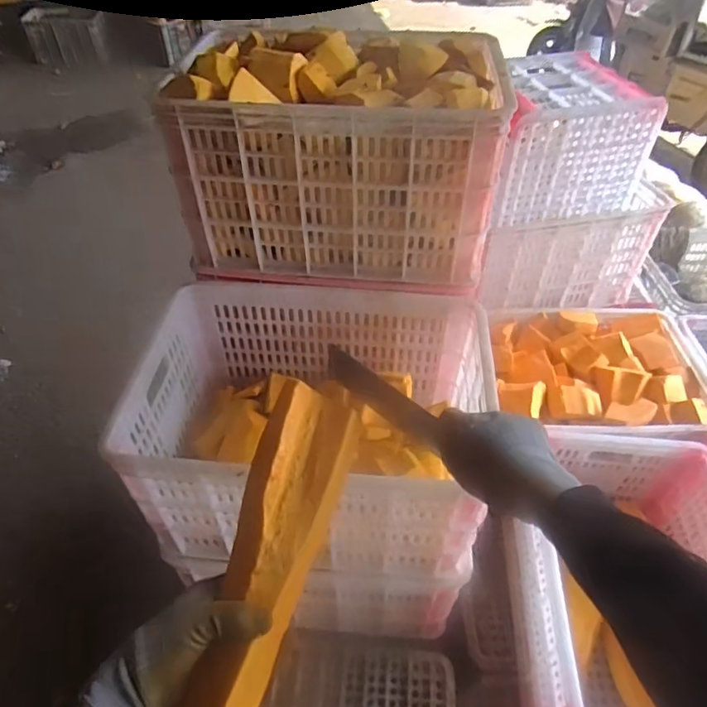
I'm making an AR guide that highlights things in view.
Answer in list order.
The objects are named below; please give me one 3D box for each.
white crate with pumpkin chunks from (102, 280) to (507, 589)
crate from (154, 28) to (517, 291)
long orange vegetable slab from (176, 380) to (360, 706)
[{"bbox_3d":[-0.056,0.112,0.856,0.492,0.271,0.341,4,47,2],"label":"white crate with pumpkin chunks"},{"bbox_3d":[-0.019,-0.335,0.896,0.463,0.288,0.307,5,47,3],"label":"crate"},{"bbox_3d":[-0.066,0.169,0.472,0.079,0.051,0.314,11,60,9],"label":"long orange vegetable slab"}]

